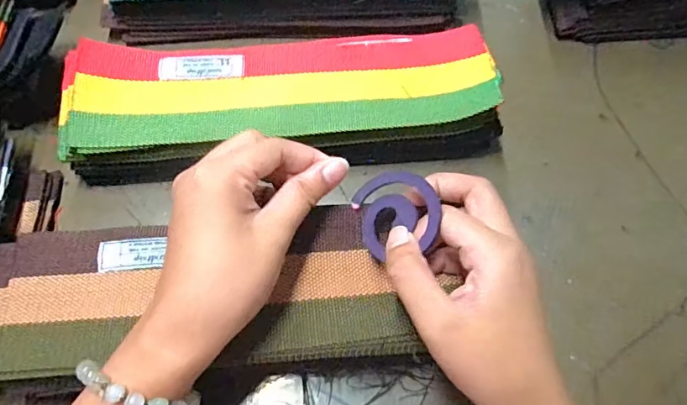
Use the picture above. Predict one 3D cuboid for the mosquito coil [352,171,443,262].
[{"bbox_3d":[0.029,0.005,0.264,0.045,0.005,0.053,-27,60,19],"label":"mosquito coil"}]

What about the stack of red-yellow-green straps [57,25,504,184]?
[{"bbox_3d":[-0.045,-0.072,0.360,0.307,0.056,0.101,-4,67,-3],"label":"stack of red-yellow-green straps"}]

